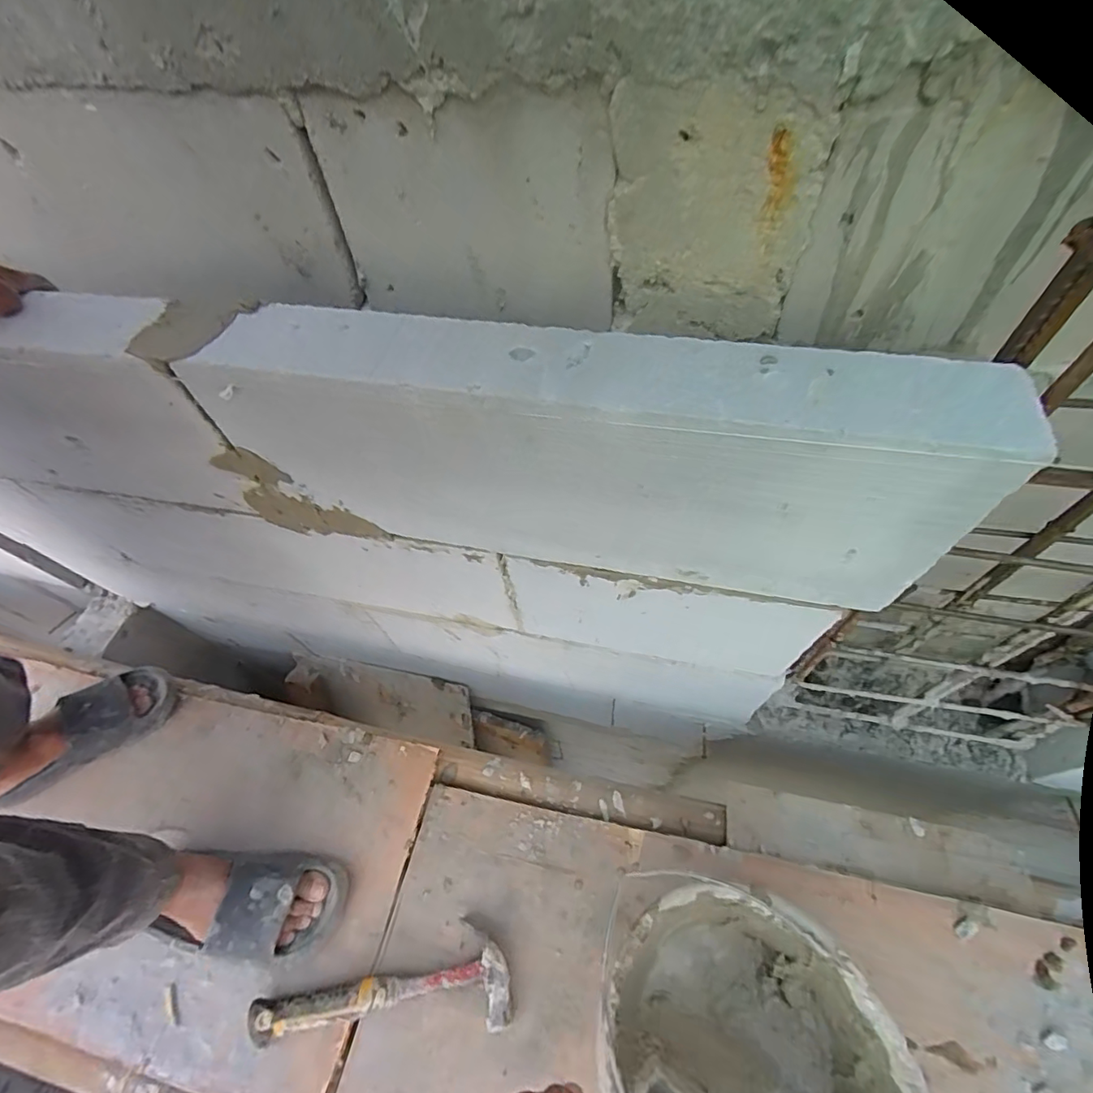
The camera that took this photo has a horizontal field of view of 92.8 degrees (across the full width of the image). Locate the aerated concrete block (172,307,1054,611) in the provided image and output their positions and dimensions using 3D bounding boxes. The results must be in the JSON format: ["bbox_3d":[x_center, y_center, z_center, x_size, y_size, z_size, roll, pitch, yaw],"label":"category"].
[{"bbox_3d":[0.011,-0.067,0.417,0.544,0.195,0.078,8,58,11],"label":"aerated concrete block"}]

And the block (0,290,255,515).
[{"bbox_3d":[-0.530,-0.150,0.531,0.567,0.204,0.070,8,58,11],"label":"block"}]

